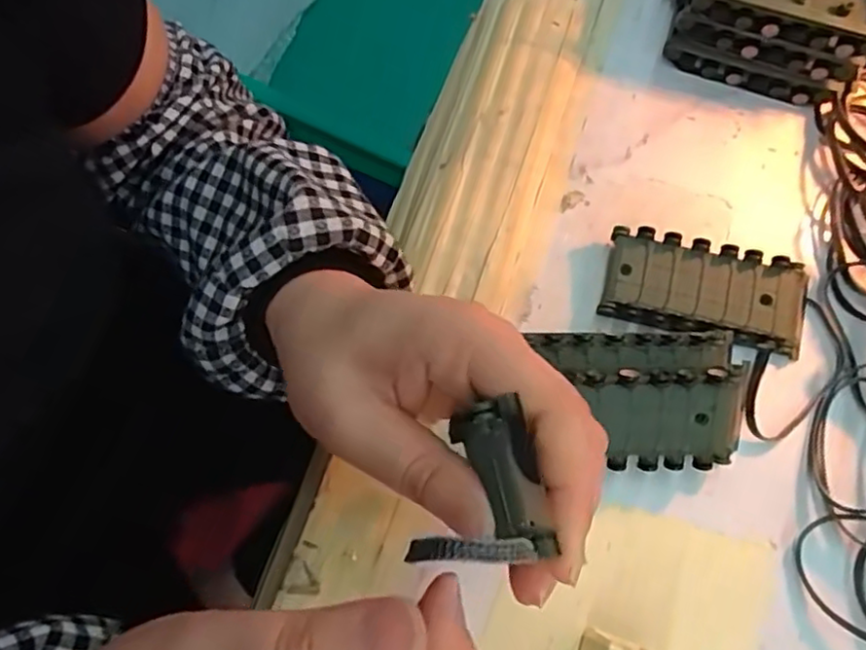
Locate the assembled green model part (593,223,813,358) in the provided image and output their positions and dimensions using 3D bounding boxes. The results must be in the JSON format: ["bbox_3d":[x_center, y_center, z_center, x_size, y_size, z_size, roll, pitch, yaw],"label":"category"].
[{"bbox_3d":[0.128,-0.013,0.310,0.094,0.021,0.045,13,73,-1],"label":"assembled green model part"}]

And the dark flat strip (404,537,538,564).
[{"bbox_3d":[0.008,0.052,0.150,0.029,0.004,0.005,-2,72,6],"label":"dark flat strip"}]

